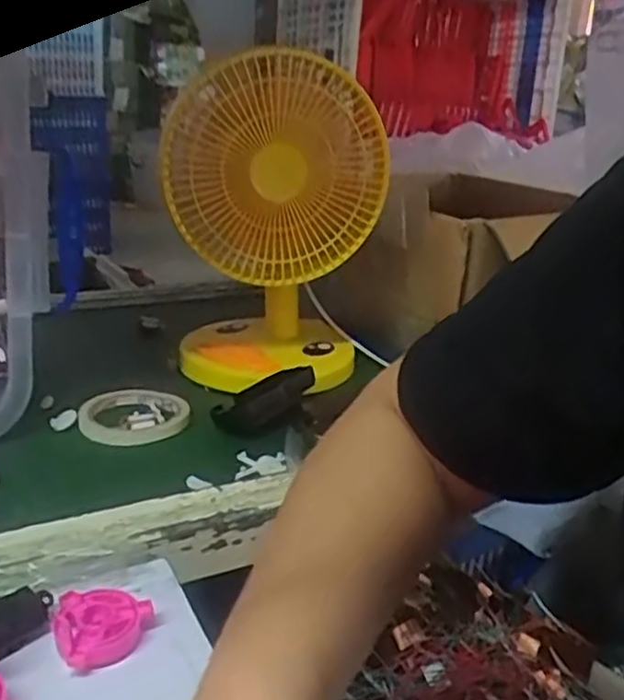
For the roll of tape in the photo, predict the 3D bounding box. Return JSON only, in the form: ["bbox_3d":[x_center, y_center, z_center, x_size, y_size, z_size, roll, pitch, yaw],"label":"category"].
[{"bbox_3d":[-0.168,0.063,0.693,0.099,0.021,0.100,2,21,-1],"label":"roll of tape"}]

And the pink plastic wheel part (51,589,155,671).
[{"bbox_3d":[-0.120,0.158,0.424,0.055,0.018,0.049,-2,21,-13],"label":"pink plastic wheel part"}]

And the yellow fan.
[{"bbox_3d":[-0.030,-0.126,0.765,0.198,0.295,0.220,6,21,8],"label":"yellow fan"}]

